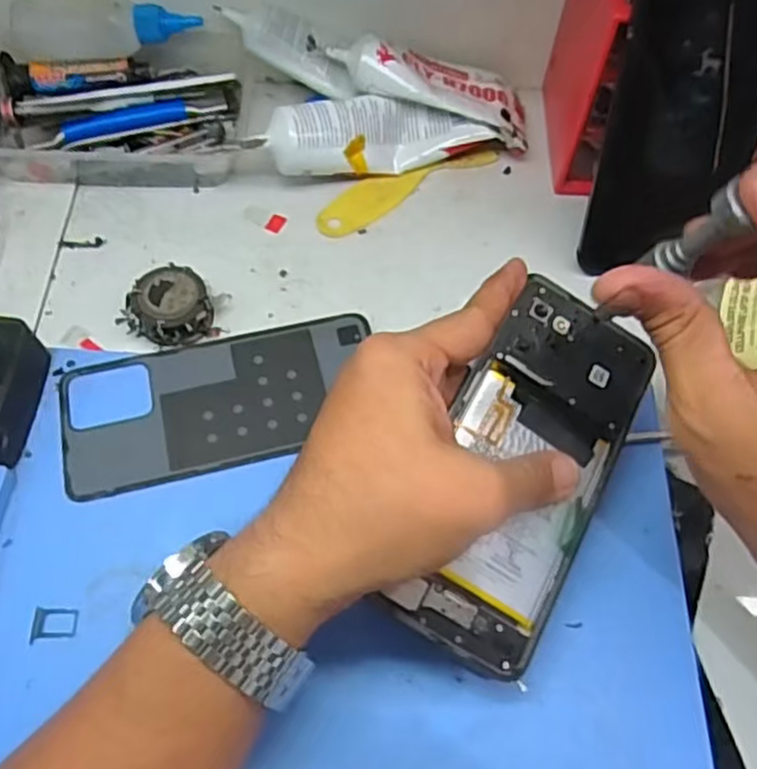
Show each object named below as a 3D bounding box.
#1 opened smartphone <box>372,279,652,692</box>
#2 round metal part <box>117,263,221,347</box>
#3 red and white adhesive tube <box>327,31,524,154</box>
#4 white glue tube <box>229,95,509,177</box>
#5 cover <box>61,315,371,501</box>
[{"bbox_3d":[0.063,0.033,0.304,0.070,0.004,0.165,31,69,-2],"label":"opened smartphone"},{"bbox_3d":[-0.114,-0.040,0.383,0.046,0.022,0.039,-24,64,-14],"label":"round metal part"},{"bbox_3d":[0.036,-0.187,0.445,0.127,0.023,0.054,14,60,-15],"label":"red and white adhesive tube"},{"bbox_3d":[-0.007,-0.148,0.433,0.150,0.035,0.035,-10,61,-21],"label":"white glue tube"},{"bbox_3d":[-0.079,0.009,0.364,0.155,0.010,0.073,-13,62,-8],"label":"cover"}]

